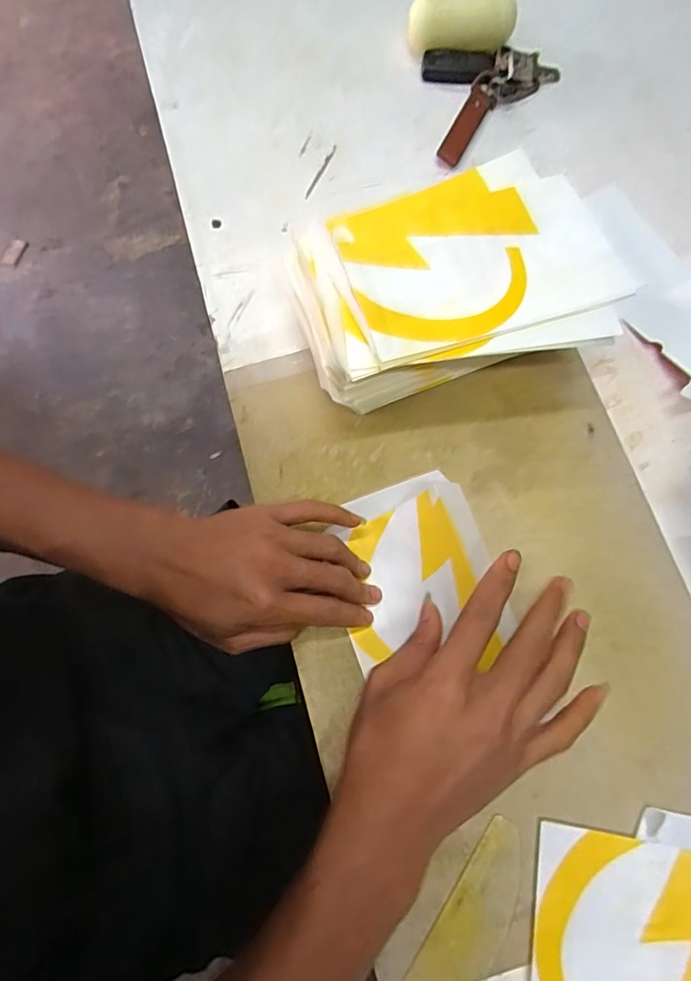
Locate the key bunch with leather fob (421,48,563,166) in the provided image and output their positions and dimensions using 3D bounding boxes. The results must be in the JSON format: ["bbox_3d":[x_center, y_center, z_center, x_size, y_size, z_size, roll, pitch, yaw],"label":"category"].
[{"bbox_3d":[0.136,-0.354,0.440,0.116,0.018,0.103,-7,77,-1],"label":"key bunch with leather fob"}]

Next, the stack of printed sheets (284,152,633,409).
[{"bbox_3d":[0.071,-0.147,0.365,0.204,0.082,0.149,-8,77,-1],"label":"stack of printed sheets"}]

